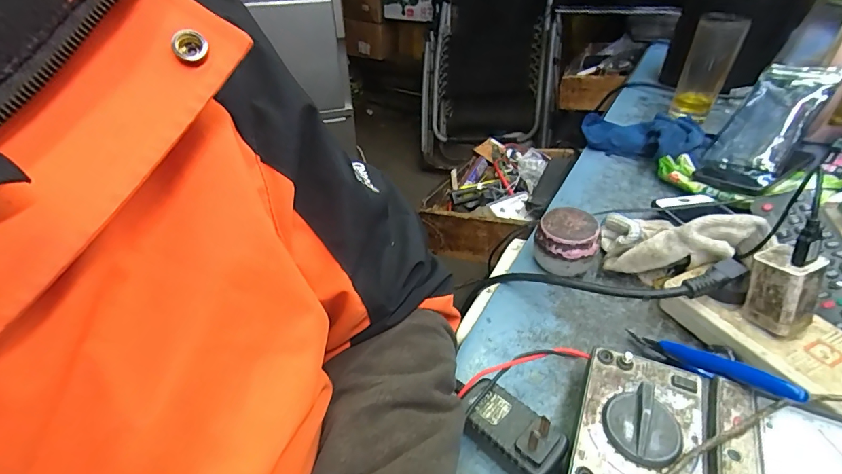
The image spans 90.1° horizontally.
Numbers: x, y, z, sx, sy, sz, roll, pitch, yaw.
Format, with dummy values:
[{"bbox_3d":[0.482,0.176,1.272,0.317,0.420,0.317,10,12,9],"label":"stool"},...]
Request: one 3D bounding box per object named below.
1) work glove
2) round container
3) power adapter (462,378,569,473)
[{"bbox_3d":[0.247,0.003,0.403,0.134,0.050,0.063,-6,32,34],"label":"work glove"},{"bbox_3d":[0.147,0.009,0.427,0.057,0.055,0.057,-1,39,1],"label":"round container"},{"bbox_3d":[0.060,0.131,0.287,0.040,0.047,0.071,-30,47,-30],"label":"power adapter"}]

